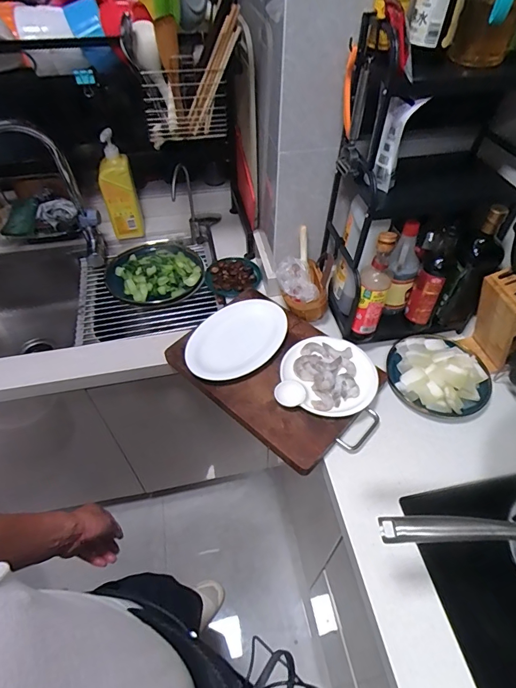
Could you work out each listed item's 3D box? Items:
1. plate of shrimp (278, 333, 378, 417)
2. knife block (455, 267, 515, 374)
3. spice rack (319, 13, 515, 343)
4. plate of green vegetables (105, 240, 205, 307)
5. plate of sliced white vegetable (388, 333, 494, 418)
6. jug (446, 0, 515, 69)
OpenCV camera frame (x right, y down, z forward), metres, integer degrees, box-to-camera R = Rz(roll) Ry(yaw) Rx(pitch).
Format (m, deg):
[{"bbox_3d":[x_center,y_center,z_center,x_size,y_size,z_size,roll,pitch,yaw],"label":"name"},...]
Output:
[{"bbox_3d":[0.146,0.055,0.813,0.183,0.037,0.199,0,50,0],"label":"plate of shrimp"},{"bbox_3d":[0.540,-0.053,0.814,0.183,0.232,0.102,-9,51,-8],"label":"knife block"},{"bbox_3d":[0.334,-0.262,0.766,0.342,0.503,0.262,-8,51,-6],"label":"spice rack"},{"bbox_3d":[-0.281,-0.210,1.074,0.259,0.056,0.264,-15,52,-12],"label":"plate of green vegetables"},{"bbox_3d":[0.376,0.057,0.833,0.185,0.045,0.205,-34,58,-25],"label":"plate of sliced white vegetable"},{"bbox_3d":[0.338,-0.482,0.576,0.076,0.139,0.088,30,56,23],"label":"jug"}]

